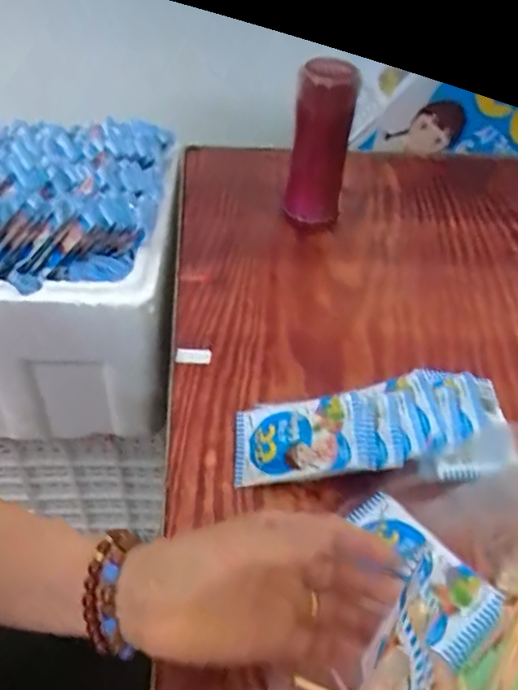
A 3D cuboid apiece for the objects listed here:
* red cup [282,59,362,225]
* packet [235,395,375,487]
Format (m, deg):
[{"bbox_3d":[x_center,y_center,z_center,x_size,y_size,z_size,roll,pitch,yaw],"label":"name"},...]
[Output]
[{"bbox_3d":[0.069,-0.228,0.631,0.067,0.182,0.054,7,44,2],"label":"red cup"},{"bbox_3d":[0.032,0.072,0.431,0.107,0.016,0.064,-12,50,13],"label":"packet"}]

